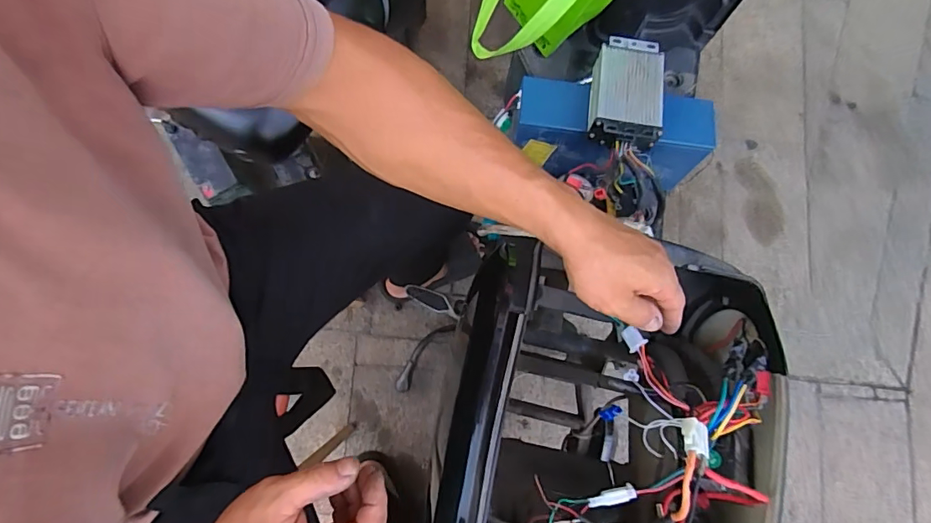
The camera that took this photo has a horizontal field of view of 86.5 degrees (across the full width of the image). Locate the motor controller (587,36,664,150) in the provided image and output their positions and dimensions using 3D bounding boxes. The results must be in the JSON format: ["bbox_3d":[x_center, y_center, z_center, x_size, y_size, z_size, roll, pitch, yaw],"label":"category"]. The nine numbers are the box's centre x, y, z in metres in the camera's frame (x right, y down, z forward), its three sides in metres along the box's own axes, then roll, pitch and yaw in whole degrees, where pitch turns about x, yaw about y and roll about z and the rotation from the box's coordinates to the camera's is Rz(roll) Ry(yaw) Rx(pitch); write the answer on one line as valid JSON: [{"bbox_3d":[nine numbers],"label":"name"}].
[{"bbox_3d":[0.209,-0.221,0.640,0.090,0.037,0.151,10,82,-1],"label":"motor controller"}]

